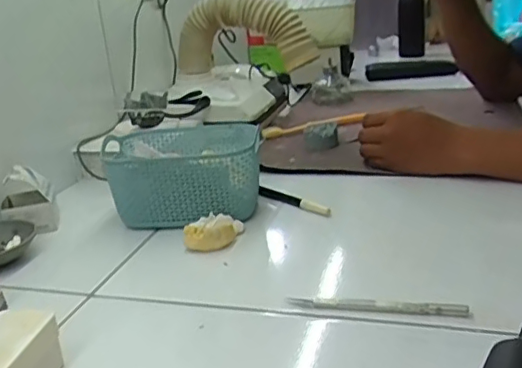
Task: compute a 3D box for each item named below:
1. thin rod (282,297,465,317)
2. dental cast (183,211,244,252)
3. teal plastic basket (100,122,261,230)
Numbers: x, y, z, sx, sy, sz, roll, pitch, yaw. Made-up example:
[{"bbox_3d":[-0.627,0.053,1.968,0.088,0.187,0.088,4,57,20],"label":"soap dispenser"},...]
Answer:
[{"bbox_3d":[0.087,0.094,0.432,0.135,0.010,0.010,1,22,14],"label":"thin rod"},{"bbox_3d":[-0.048,0.047,0.565,0.042,0.022,0.055,4,22,19],"label":"dental cast"},{"bbox_3d":[-0.084,-0.012,0.640,0.174,0.078,0.125,2,22,15],"label":"teal plastic basket"}]

